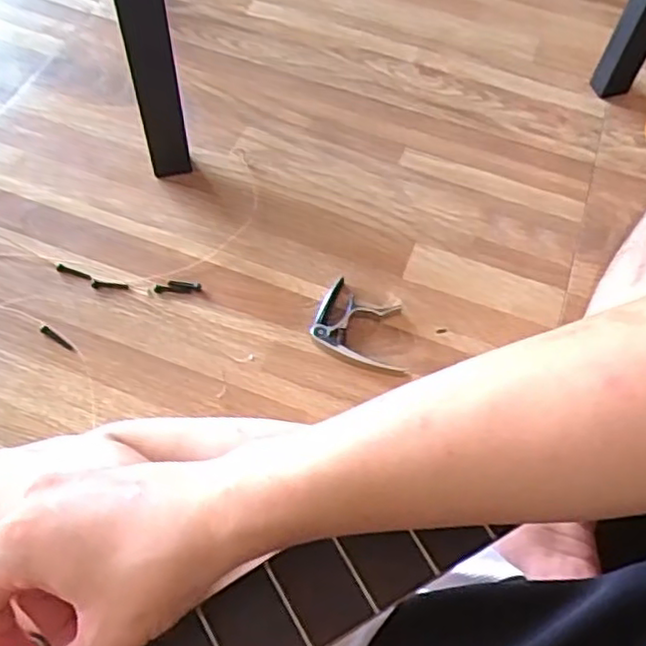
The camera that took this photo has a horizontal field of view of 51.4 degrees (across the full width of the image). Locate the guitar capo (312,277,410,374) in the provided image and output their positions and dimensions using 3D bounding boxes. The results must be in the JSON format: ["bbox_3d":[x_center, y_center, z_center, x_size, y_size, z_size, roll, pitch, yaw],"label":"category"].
[{"bbox_3d":[0.036,0.002,0.577,0.090,0.010,0.067,26,61,13],"label":"guitar capo"}]

